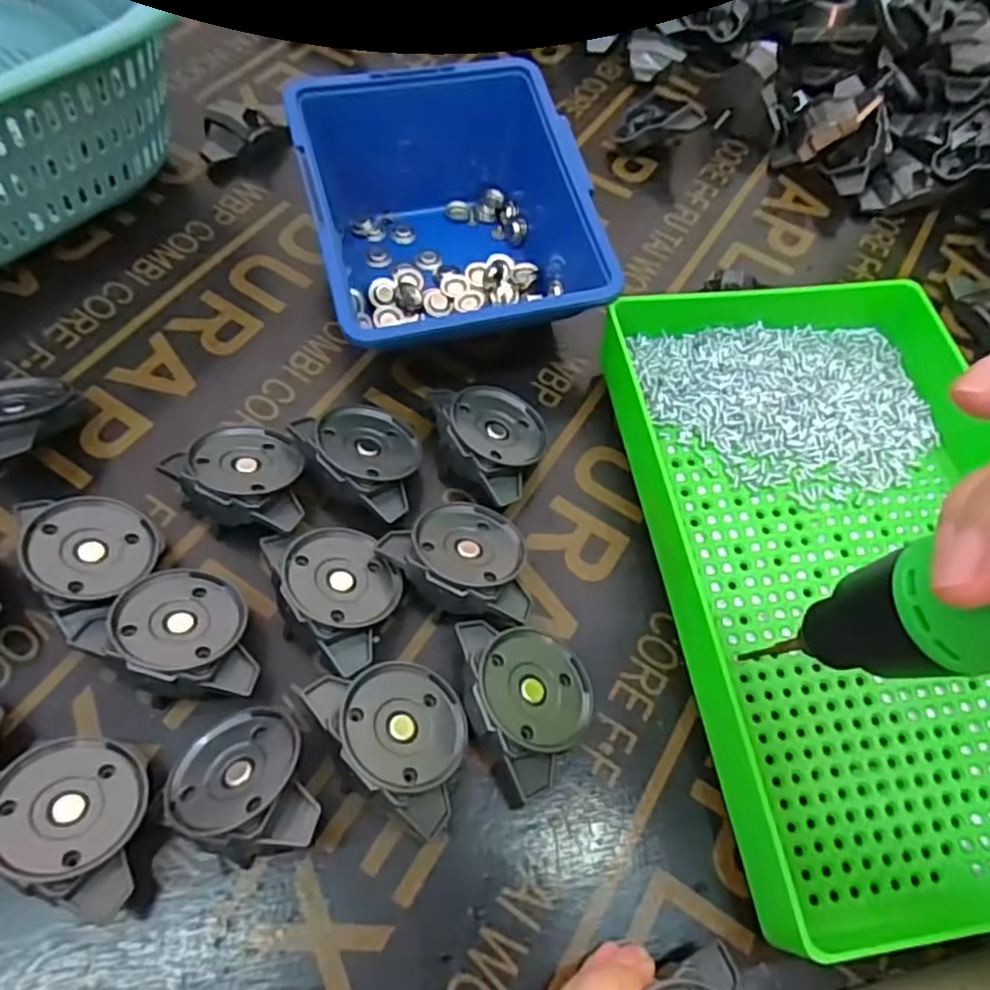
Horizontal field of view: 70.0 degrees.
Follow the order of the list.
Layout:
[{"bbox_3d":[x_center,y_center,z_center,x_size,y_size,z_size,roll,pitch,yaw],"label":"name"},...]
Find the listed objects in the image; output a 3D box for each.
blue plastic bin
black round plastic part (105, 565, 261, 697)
[{"bbox_3d":[-0.021,-0.126,0.330,0.122,0.063,0.137,-13,62,-11],"label":"blue plastic bin"},{"bbox_3d":[-0.107,0.047,0.243,0.042,0.009,0.049,-7,50,-31],"label":"black round plastic part"}]

